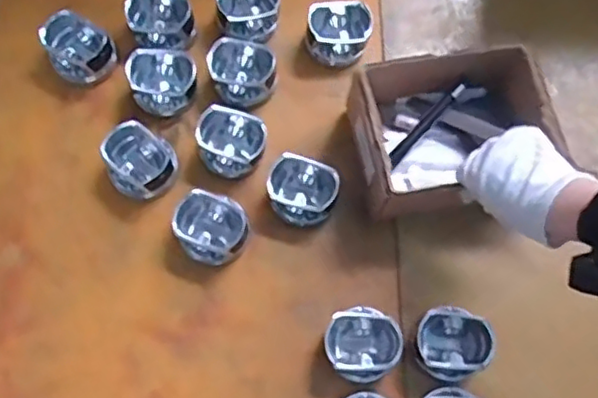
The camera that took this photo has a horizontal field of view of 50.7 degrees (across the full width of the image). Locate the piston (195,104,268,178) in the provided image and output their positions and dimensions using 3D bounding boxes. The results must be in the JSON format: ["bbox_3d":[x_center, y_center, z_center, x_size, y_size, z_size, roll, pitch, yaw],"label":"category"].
[{"bbox_3d":[-0.077,-0.063,0.710,0.076,0.045,0.069,13,71,3],"label":"piston"}]

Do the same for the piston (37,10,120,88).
[{"bbox_3d":[-0.256,-0.178,0.733,0.074,0.054,0.068,-25,74,-10],"label":"piston"}]

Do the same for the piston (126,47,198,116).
[{"bbox_3d":[-0.155,-0.134,0.726,0.071,0.049,0.065,1,71,-1],"label":"piston"}]

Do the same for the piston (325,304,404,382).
[{"bbox_3d":[0.064,0.147,0.645,0.073,0.037,0.073,1,71,-1],"label":"piston"}]

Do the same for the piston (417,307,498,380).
[{"bbox_3d":[0.157,0.150,0.649,0.076,0.040,0.071,1,71,-1],"label":"piston"}]

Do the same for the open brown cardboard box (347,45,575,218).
[{"bbox_3d":[0.162,-0.080,0.687,0.193,0.087,0.150,-11,72,-5],"label":"open brown cardboard box"}]

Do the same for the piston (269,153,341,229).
[{"bbox_3d":[0.003,-0.008,0.692,0.077,0.040,0.067,17,72,4],"label":"piston"}]

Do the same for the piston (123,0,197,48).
[{"bbox_3d":[-0.165,-0.214,0.752,0.078,0.045,0.067,-15,72,-7],"label":"piston"}]

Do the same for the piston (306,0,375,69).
[{"bbox_3d":[0.048,-0.197,0.745,0.078,0.047,0.065,3,71,-1],"label":"piston"}]

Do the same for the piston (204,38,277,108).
[{"bbox_3d":[-0.066,-0.150,0.738,0.074,0.045,0.078,-27,74,-10],"label":"piston"}]

